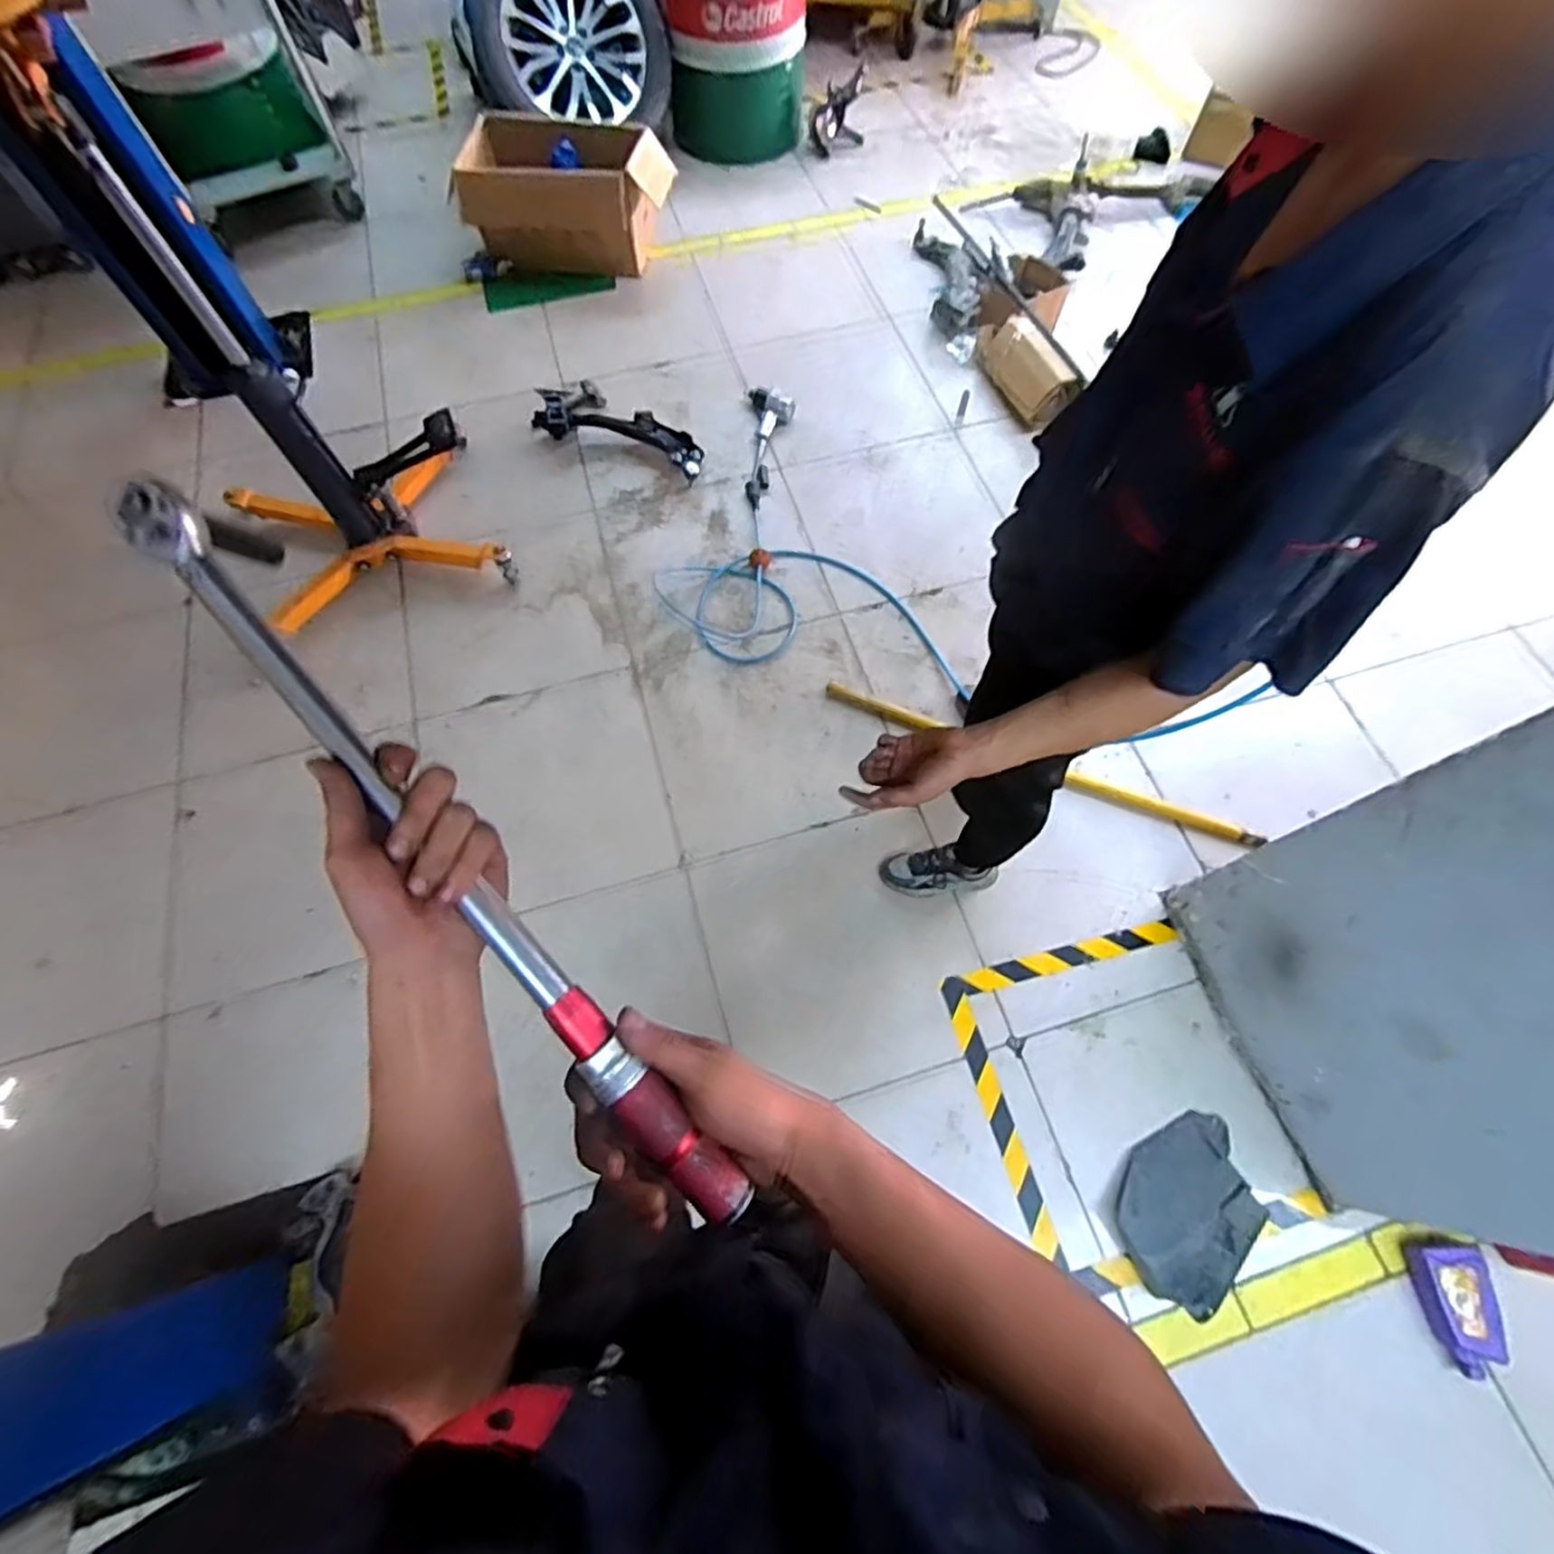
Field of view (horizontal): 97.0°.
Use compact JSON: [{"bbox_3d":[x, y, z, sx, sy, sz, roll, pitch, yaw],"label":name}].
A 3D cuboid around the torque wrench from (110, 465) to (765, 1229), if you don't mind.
[{"bbox_3d":[-0.197,0.046,0.401,0.031,0.034,0.532,-40,89,-15],"label":"torque wrench"}]

